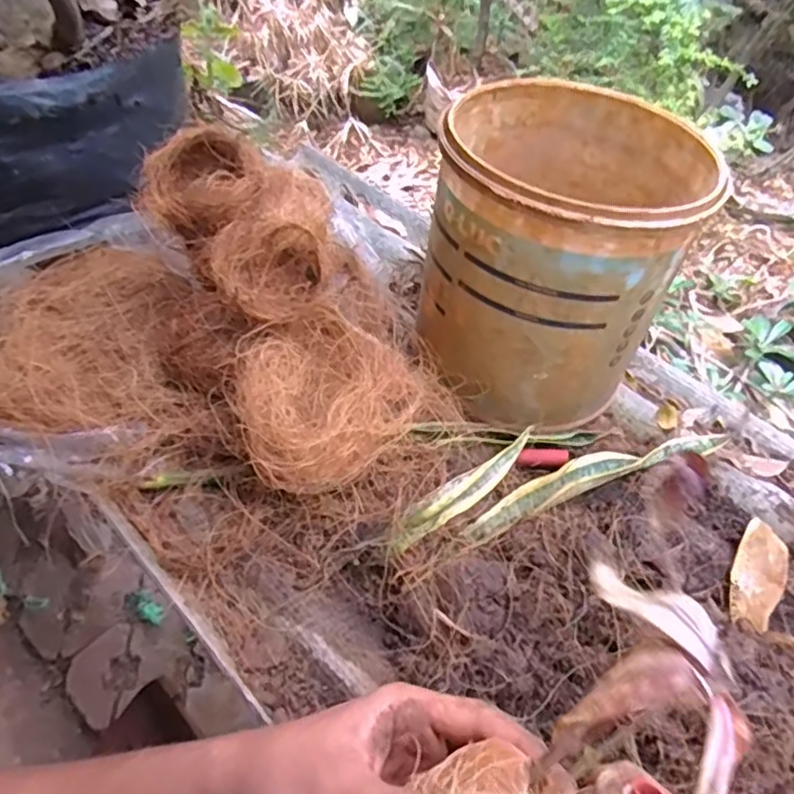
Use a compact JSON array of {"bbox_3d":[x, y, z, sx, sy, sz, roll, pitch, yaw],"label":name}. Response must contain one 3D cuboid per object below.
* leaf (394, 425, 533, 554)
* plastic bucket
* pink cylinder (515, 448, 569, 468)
[{"bbox_3d":[0.048,0.061,0.425,0.124,0.015,0.019,-31,58,-23],"label":"leaf"},{"bbox_3d":[0.113,-0.106,0.462,0.171,0.174,0.202,19,54,15],"label":"plastic bucket"},{"bbox_3d":[0.106,0.044,0.459,0.039,0.012,0.011,-5,52,-5],"label":"pink cylinder"}]

